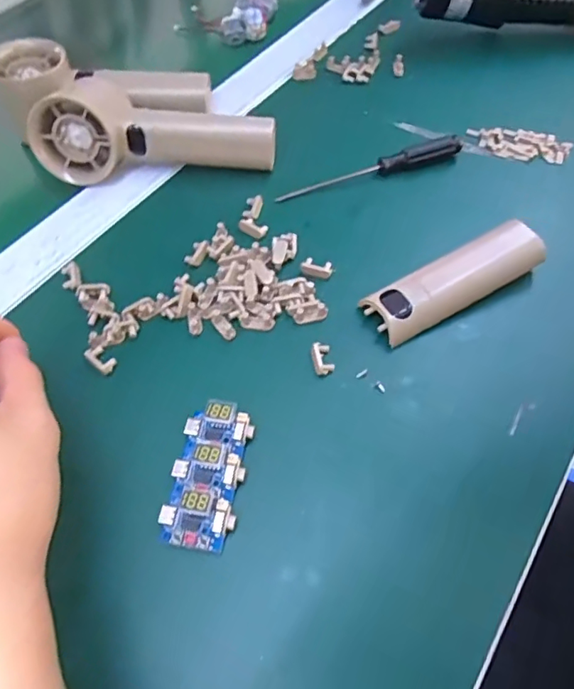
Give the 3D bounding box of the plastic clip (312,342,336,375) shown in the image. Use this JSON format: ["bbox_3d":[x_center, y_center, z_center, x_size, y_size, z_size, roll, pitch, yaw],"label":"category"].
[{"bbox_3d":[0.019,0.007,0.277,0.011,0.004,0.018,-11,56,-4],"label":"plastic clip"}]

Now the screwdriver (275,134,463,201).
[{"bbox_3d":[0.057,-0.120,0.352,0.130,0.017,0.009,-16,57,-7],"label":"screwdriver"}]

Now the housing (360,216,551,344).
[{"bbox_3d":[0.096,-0.036,0.290,0.104,0.022,0.028,-23,58,-12],"label":"housing"}]

